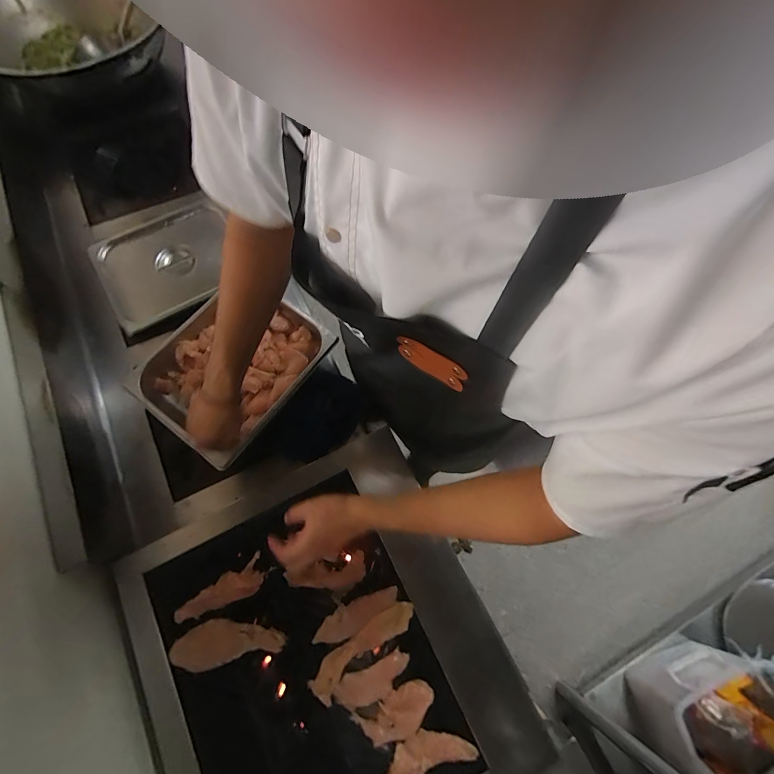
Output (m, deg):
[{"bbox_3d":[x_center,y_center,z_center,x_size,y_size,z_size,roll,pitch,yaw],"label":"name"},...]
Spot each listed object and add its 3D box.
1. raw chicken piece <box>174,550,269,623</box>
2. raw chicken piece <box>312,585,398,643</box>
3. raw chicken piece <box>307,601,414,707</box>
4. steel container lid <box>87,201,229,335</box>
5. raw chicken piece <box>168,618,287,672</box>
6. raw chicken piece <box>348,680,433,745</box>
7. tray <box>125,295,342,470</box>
[{"bbox_3d":[-0.260,0.330,0.575,0.142,0.010,0.048,-33,75,-12],"label":"raw chicken piece"},{"bbox_3d":[-0.048,0.360,0.571,0.140,0.010,0.040,-23,73,-9],"label":"raw chicken piece"},{"bbox_3d":[-0.036,0.400,0.559,0.180,0.015,0.047,-38,75,-13],"label":"raw chicken piece"},{"bbox_3d":[-0.481,-0.278,0.809,0.285,0.023,0.236,-30,74,-11],"label":"steel container lid"},{"bbox_3d":[-0.246,0.391,0.557,0.164,0.011,0.060,-12,71,-5],"label":"raw chicken piece"},{"bbox_3d":[0.014,0.484,0.533,0.118,0.010,0.059,-23,73,-9],"label":"raw chicken piece"},{"bbox_3d":[-0.292,-0.041,0.703,0.261,0.073,0.320,35,74,10],"label":"tray"}]

